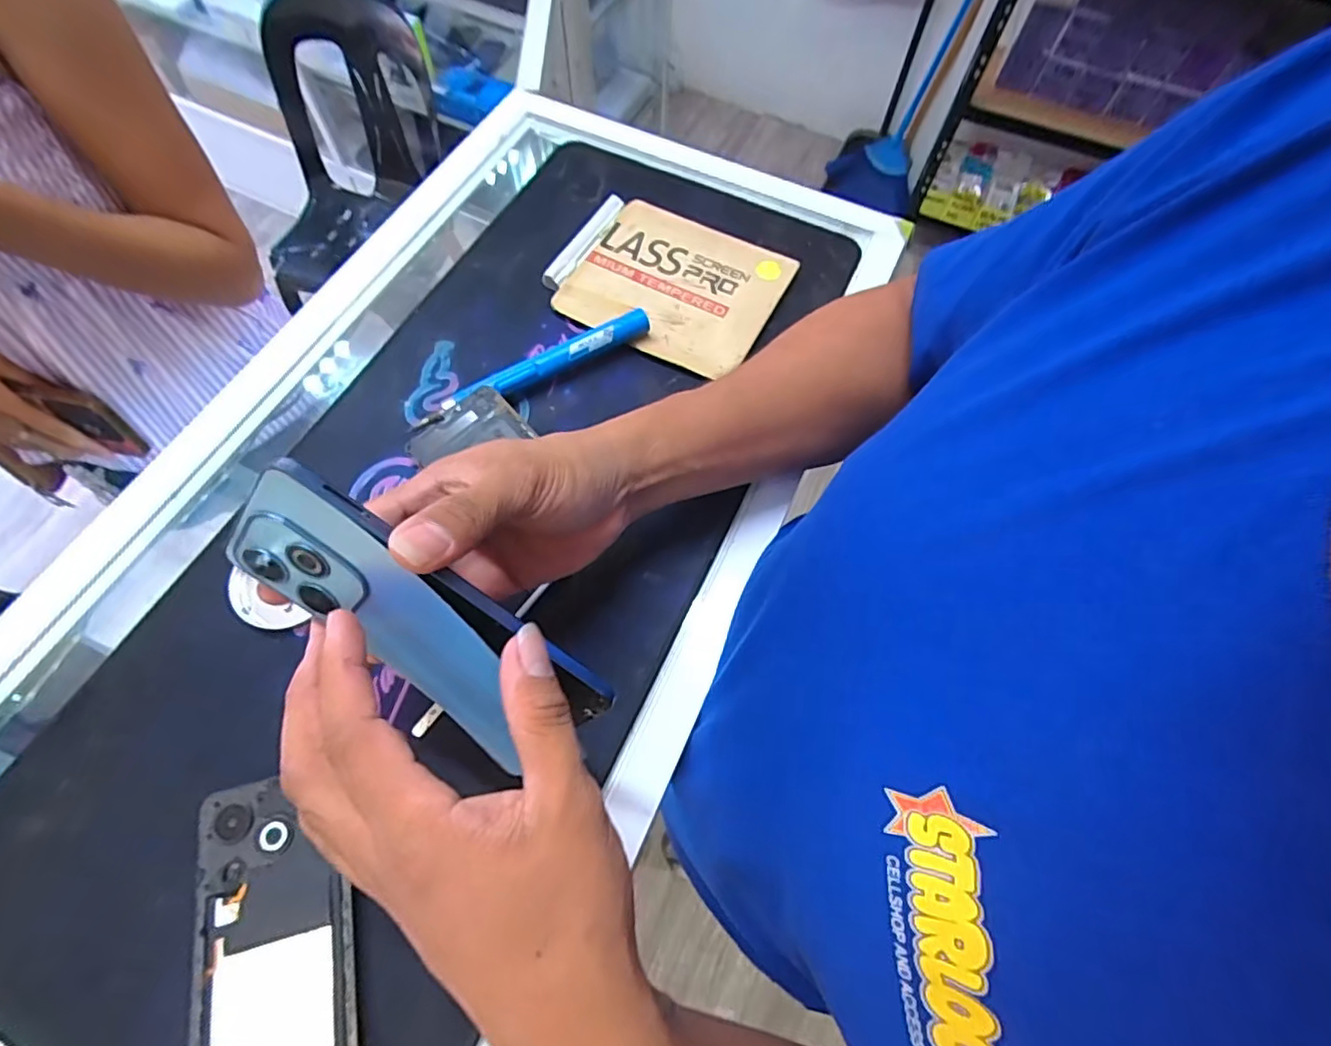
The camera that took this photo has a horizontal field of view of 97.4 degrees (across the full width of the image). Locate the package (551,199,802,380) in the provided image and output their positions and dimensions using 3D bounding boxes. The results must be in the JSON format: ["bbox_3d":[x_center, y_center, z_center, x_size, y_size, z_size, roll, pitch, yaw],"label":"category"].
[{"bbox_3d":[0.009,-0.193,0.471,0.154,0.012,0.137,28,68,9],"label":"package"}]

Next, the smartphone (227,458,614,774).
[{"bbox_3d":[-0.105,0.048,0.245,0.156,0.079,0.015,42,33,-17],"label":"smartphone"}]

